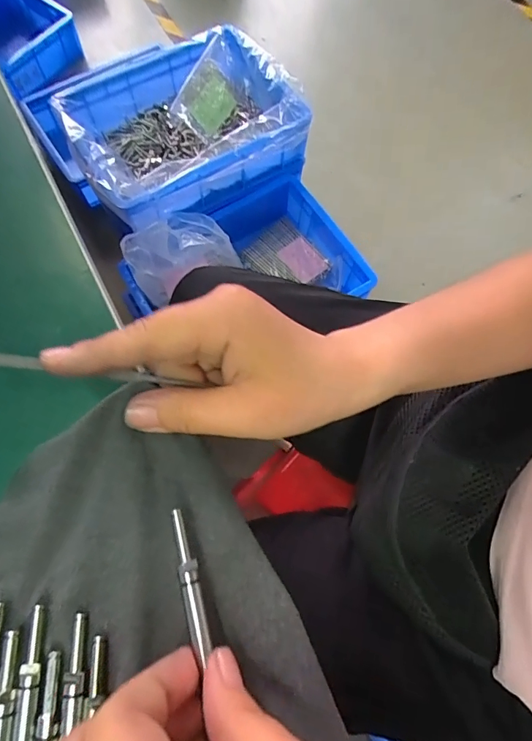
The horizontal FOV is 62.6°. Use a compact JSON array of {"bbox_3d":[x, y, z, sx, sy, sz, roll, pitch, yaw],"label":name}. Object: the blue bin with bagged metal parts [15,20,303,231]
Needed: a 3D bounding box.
[{"bbox_3d":[-0.155,-0.455,0.834,0.402,0.143,0.270,-31,75,-11],"label":"blue bin with bagged metal parts"}]

